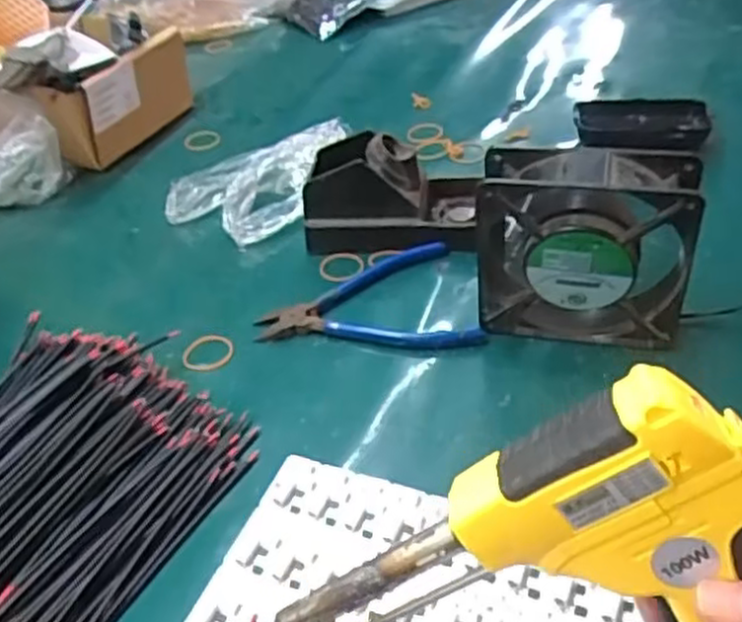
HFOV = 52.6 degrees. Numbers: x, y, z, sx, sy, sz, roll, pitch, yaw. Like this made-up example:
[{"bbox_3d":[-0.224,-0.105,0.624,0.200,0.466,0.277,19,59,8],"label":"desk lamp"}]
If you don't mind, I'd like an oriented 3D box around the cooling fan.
[{"bbox_3d":[0.126,-0.034,0.450,0.121,0.123,0.045,6,41,16],"label":"cooling fan"}]

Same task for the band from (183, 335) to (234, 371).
[{"bbox_3d":[-0.108,0.028,0.505,0.031,0.004,0.035,16,45,26],"label":"band"}]

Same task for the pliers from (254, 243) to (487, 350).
[{"bbox_3d":[-0.006,-0.002,0.515,0.142,0.014,0.108,-11,40,-5],"label":"pliers"}]

